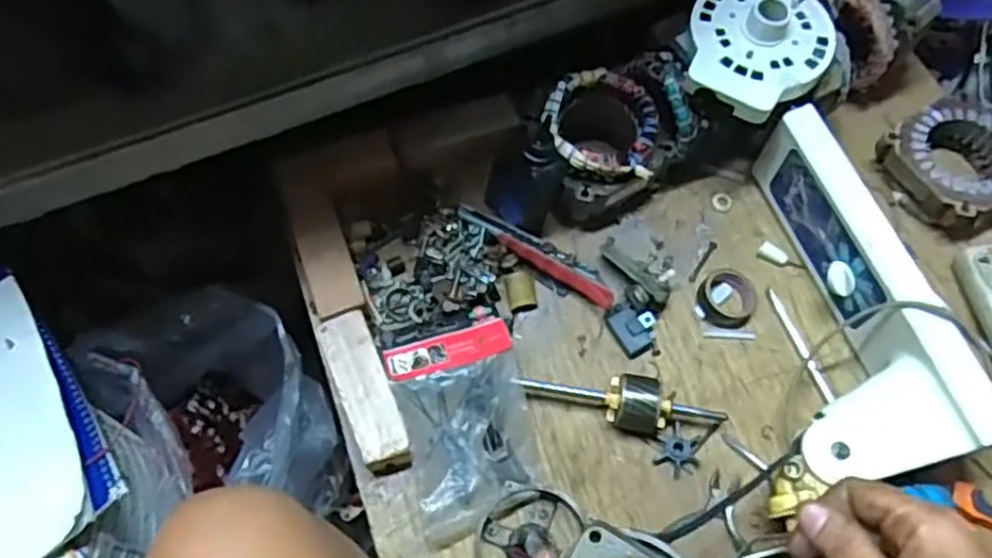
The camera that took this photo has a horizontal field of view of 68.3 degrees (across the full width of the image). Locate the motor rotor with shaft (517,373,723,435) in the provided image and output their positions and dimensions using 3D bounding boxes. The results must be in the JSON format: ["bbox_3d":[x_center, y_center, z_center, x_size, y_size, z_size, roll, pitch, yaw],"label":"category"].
[{"bbox_3d":[0.099,0.099,0.581,0.163,0.043,0.040,12,66,5],"label":"motor rotor with shaft"}]

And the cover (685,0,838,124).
[{"bbox_3d":[0.214,-0.192,0.604,0.116,0.056,0.134,24,68,10],"label":"cover"}]

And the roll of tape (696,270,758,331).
[{"bbox_3d":[0.200,0.015,0.627,0.049,0.018,0.053,0,66,0],"label":"roll of tape"}]

